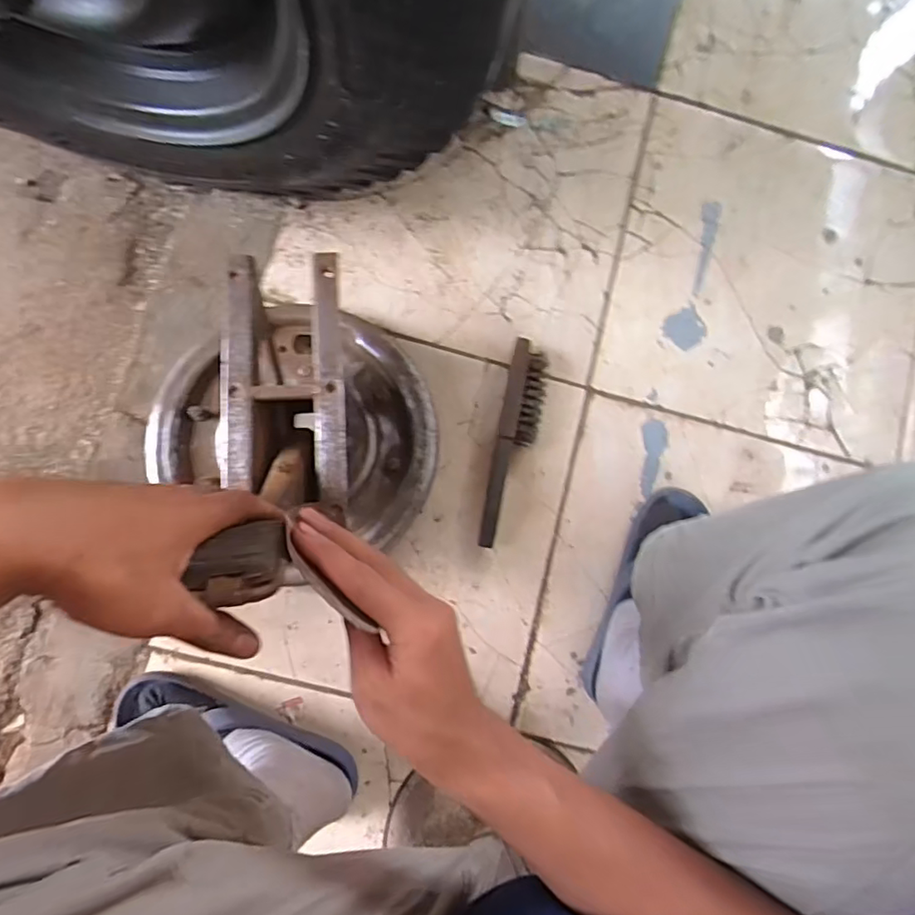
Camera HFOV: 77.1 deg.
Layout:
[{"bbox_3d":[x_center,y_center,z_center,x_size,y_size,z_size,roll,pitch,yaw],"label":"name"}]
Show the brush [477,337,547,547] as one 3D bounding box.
[{"bbox_3d":[0.066,-0.016,0.658,0.046,0.032,0.241,12,83,-3],"label":"brush"}]

